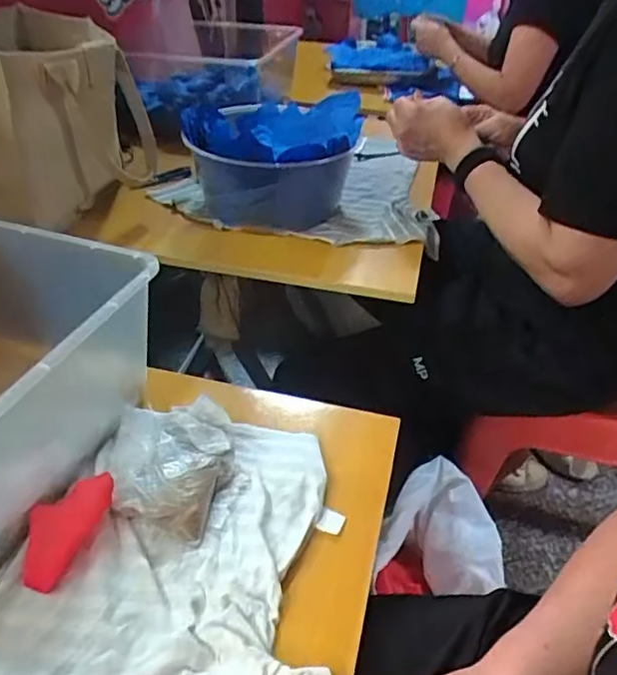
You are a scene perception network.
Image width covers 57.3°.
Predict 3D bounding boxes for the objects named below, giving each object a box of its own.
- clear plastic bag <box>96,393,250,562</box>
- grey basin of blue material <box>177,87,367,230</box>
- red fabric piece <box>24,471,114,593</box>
[{"bbox_3d":[-0.108,0.106,0.472,0.109,0.025,0.127,-22,44,-27],"label":"clear plastic bag"},{"bbox_3d":[-0.044,-0.230,0.753,0.218,0.113,0.217,2,38,-1],"label":"grey basin of blue material"},{"bbox_3d":[-0.185,0.141,0.427,0.040,0.025,0.089,15,53,17],"label":"red fabric piece"}]

